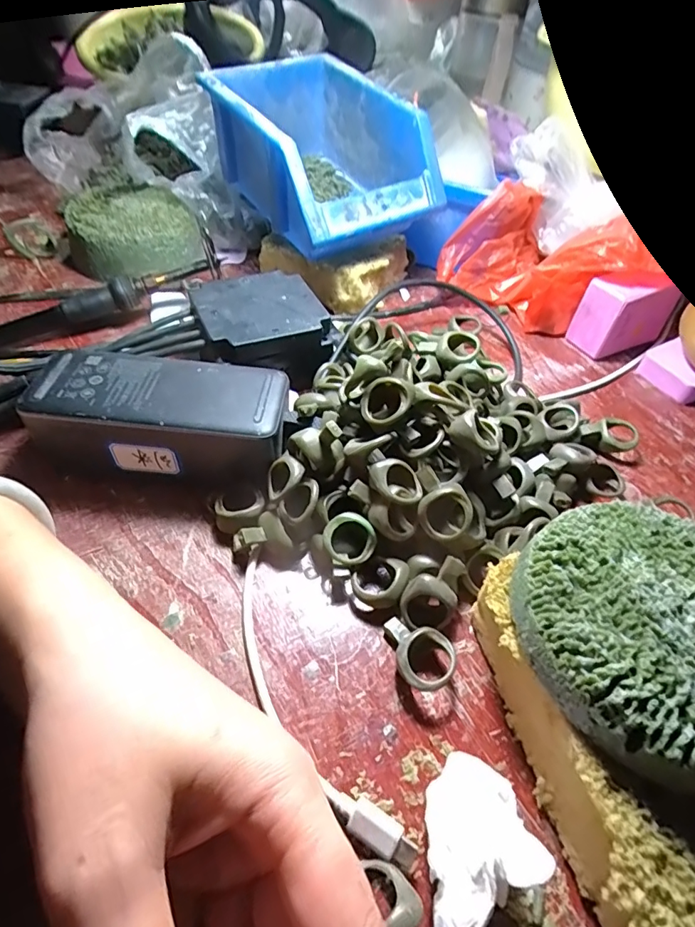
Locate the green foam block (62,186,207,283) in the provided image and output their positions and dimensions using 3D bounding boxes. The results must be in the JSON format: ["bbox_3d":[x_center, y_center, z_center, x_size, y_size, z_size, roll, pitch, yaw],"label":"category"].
[{"bbox_3d":[-0.184,-0.199,0.416,0.098,0.042,0.097,-27,56,-26],"label":"green foam block"}]

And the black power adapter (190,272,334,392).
[{"bbox_3d":[-0.057,-0.090,0.330,0.080,0.038,0.084,-15,51,-18],"label":"black power adapter"}]

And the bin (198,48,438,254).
[{"bbox_3d":[-0.022,-0.253,0.398,0.125,0.084,0.194,-22,54,-21],"label":"bin"}]

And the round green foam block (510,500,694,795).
[{"bbox_3d":[0.117,0.057,0.179,0.100,0.019,0.096,-25,55,-23],"label":"round green foam block"}]

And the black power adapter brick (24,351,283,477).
[{"bbox_3d":[-0.099,-0.021,0.269,0.126,0.051,0.054,5,48,-1],"label":"black power adapter brick"}]

